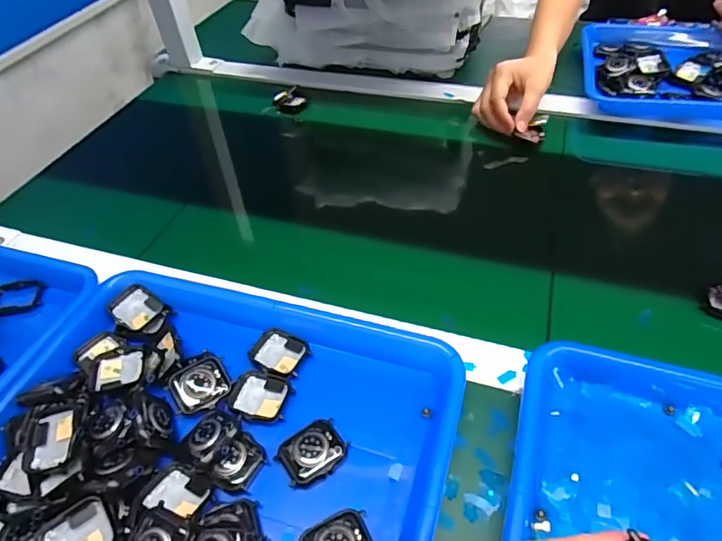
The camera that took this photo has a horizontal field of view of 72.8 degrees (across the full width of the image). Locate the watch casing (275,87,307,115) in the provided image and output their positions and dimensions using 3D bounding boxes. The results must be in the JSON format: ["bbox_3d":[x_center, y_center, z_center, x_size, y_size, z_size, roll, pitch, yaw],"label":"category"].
[{"bbox_3d":[-0.102,-0.245,0.709,0.039,0.023,0.033,34,59,30],"label":"watch casing"}]

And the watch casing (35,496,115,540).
[{"bbox_3d":[-0.176,0.165,0.302,0.044,0.008,0.036,-30,53,-20],"label":"watch casing"}]

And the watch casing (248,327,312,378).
[{"bbox_3d":[-0.069,0.069,0.410,0.046,0.005,0.037,18,52,20],"label":"watch casing"}]

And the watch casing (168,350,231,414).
[{"bbox_3d":[-0.128,0.089,0.389,0.047,0.014,0.041,-30,52,-20],"label":"watch casing"}]

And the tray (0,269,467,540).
[{"bbox_3d":[-0.107,0.121,0.354,0.329,0.042,0.259,11,50,14],"label":"tray"}]

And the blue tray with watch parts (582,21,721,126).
[{"bbox_3d":[0.486,-0.285,0.681,0.336,0.045,0.282,10,50,14],"label":"blue tray with watch parts"}]

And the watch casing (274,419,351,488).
[{"bbox_3d":[-0.034,0.129,0.349,0.047,0.014,0.036,-33,54,-22],"label":"watch casing"}]

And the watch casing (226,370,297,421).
[{"bbox_3d":[-0.079,0.097,0.379,0.046,0.009,0.041,7,49,11],"label":"watch casing"}]

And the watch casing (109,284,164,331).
[{"bbox_3d":[-0.201,0.034,0.439,0.040,0.013,0.037,22,54,23],"label":"watch casing"}]

